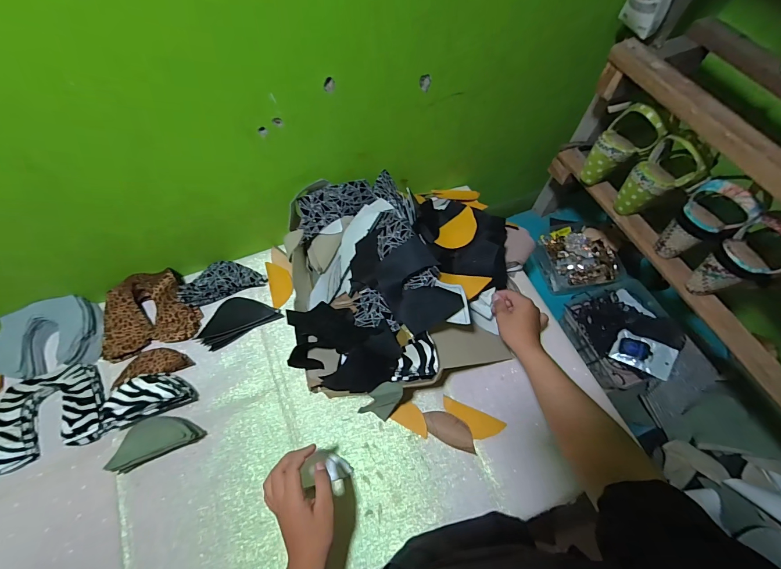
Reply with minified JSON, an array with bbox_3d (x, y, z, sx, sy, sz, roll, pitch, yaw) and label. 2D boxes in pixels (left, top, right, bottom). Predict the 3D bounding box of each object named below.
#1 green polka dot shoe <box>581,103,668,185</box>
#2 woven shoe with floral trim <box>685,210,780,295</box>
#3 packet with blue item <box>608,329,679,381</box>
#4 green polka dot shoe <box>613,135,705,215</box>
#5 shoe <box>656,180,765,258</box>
[{"bbox_3d":[0.393,-0.231,0.586,0.076,0.136,0.064,39,68,18],"label":"green polka dot shoe"},{"bbox_3d":[0.501,-0.034,0.477,0.071,0.158,0.084,-24,65,-13],"label":"woven shoe with floral trim"},{"bbox_3d":[0.498,0.137,0.674,0.095,0.009,0.066,25,82,34],"label":"packet with blue item"},{"bbox_3d":[0.438,-0.171,0.560,0.082,0.129,0.079,-38,69,-19],"label":"green polka dot shoe"},{"bbox_3d":[0.467,-0.093,0.517,0.073,0.137,0.077,-34,70,-17],"label":"shoe"}]

